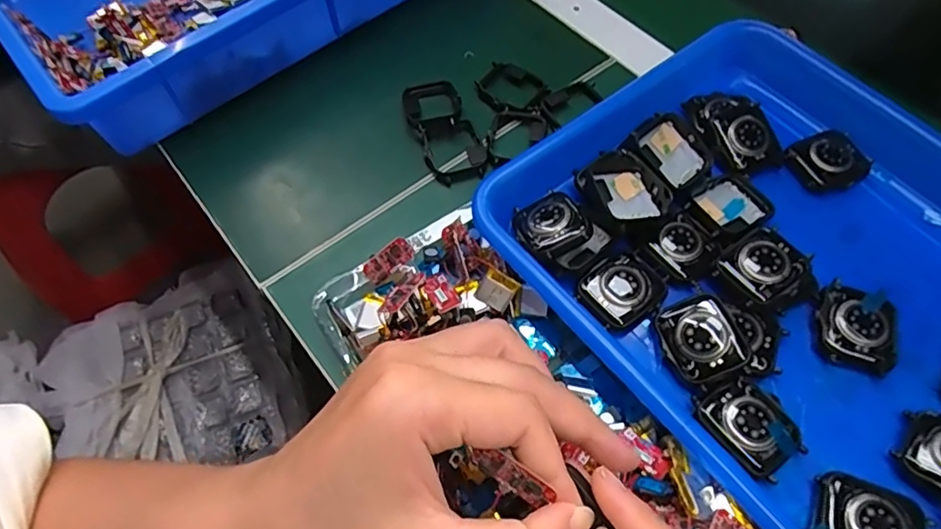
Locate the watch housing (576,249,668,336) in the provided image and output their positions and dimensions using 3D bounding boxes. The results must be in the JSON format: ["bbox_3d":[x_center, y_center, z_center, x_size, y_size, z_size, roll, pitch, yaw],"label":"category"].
[{"bbox_3d":[0.081,0.013,0.298,0.040,0.013,0.036,-36,67,-18],"label":"watch housing"}]

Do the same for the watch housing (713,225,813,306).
[{"bbox_3d":[0.153,-0.001,0.292,0.044,0.008,0.034,-31,65,-16],"label":"watch housing"}]

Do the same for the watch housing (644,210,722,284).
[{"bbox_3d":[0.116,-0.010,0.303,0.034,0.014,0.032,-38,67,-19],"label":"watch housing"}]

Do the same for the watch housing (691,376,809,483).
[{"bbox_3d":[0.132,0.075,0.262,0.034,0.007,0.043,-31,65,-16],"label":"watch housing"}]

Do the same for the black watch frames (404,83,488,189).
[{"bbox_3d":[-0.018,-0.091,0.379,0.039,0.013,0.085,-21,63,-11],"label":"black watch frames"}]

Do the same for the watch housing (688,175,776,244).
[{"bbox_3d":[0.147,-0.032,0.318,0.046,0.011,0.036,-32,65,-17],"label":"watch housing"}]

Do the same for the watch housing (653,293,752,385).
[{"bbox_3d":[0.115,0.037,0.278,0.036,0.010,0.040,-29,66,10],"label":"watch housing"}]

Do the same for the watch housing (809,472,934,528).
[{"bbox_3d":[0.171,0.113,0.240,0.044,0.006,0.038,23,63,12],"label":"watch housing"}]

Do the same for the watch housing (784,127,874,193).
[{"bbox_3d":[0.211,-0.061,0.332,0.042,0.009,0.037,-22,63,-12],"label":"watch housing"}]

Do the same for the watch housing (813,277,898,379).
[{"bbox_3d":[0.197,0.031,0.285,0.040,0.012,0.041,21,63,11],"label":"watch housing"}]

